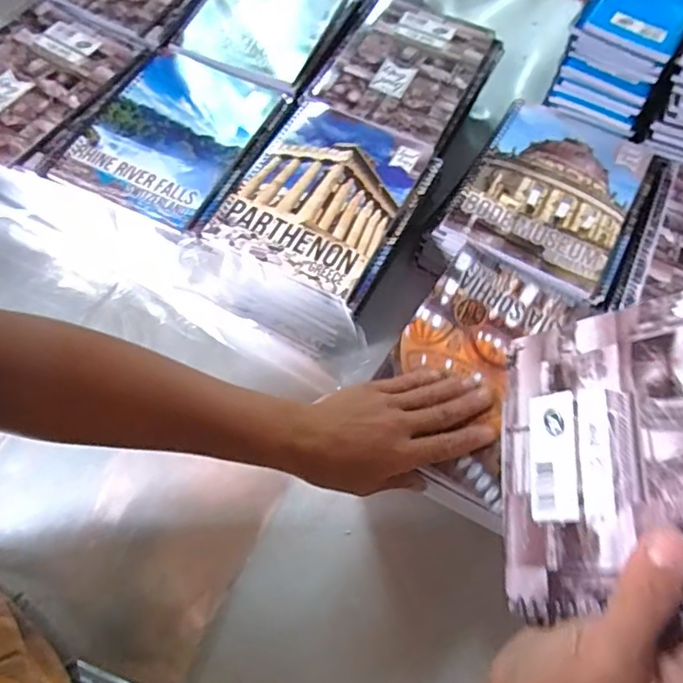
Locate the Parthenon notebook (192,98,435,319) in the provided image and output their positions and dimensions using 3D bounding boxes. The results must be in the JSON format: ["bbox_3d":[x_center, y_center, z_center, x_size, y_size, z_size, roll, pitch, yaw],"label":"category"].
[{"bbox_3d":[-0.015,-0.141,0.509,0.160,0.011,0.187,27,67,10],"label":"Parthenon notebook"}]

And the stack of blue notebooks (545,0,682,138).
[{"bbox_3d":[0.290,-0.310,0.548,0.098,0.093,0.146,26,67,9],"label":"stack of blue notebooks"}]

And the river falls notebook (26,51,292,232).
[{"bbox_3d":[-0.175,-0.214,0.534,0.170,0.011,0.201,23,66,8],"label":"river falls notebook"}]

